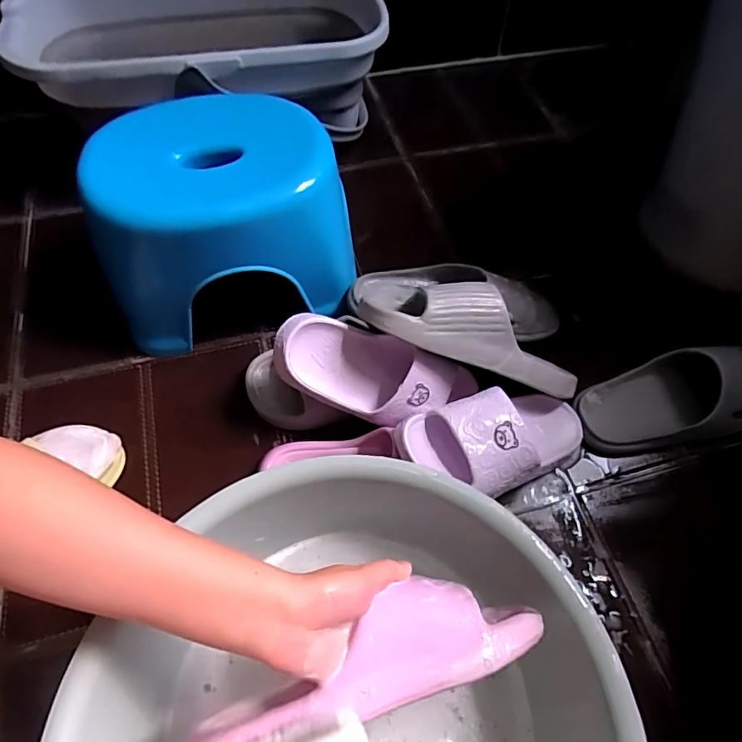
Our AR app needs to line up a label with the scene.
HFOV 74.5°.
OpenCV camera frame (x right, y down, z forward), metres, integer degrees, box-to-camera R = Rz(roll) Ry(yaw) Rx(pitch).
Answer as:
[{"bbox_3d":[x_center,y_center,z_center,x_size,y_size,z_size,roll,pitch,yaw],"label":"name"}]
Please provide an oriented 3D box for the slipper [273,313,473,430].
[{"bbox_3d":[0.011,0.005,0.526,0.224,0.065,0.082,14,59,-11],"label":"slipper"}]

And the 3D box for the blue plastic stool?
[{"bbox_3d":[-0.181,-0.185,0.618,0.293,0.205,0.214,-16,61,-11],"label":"blue plastic stool"}]

